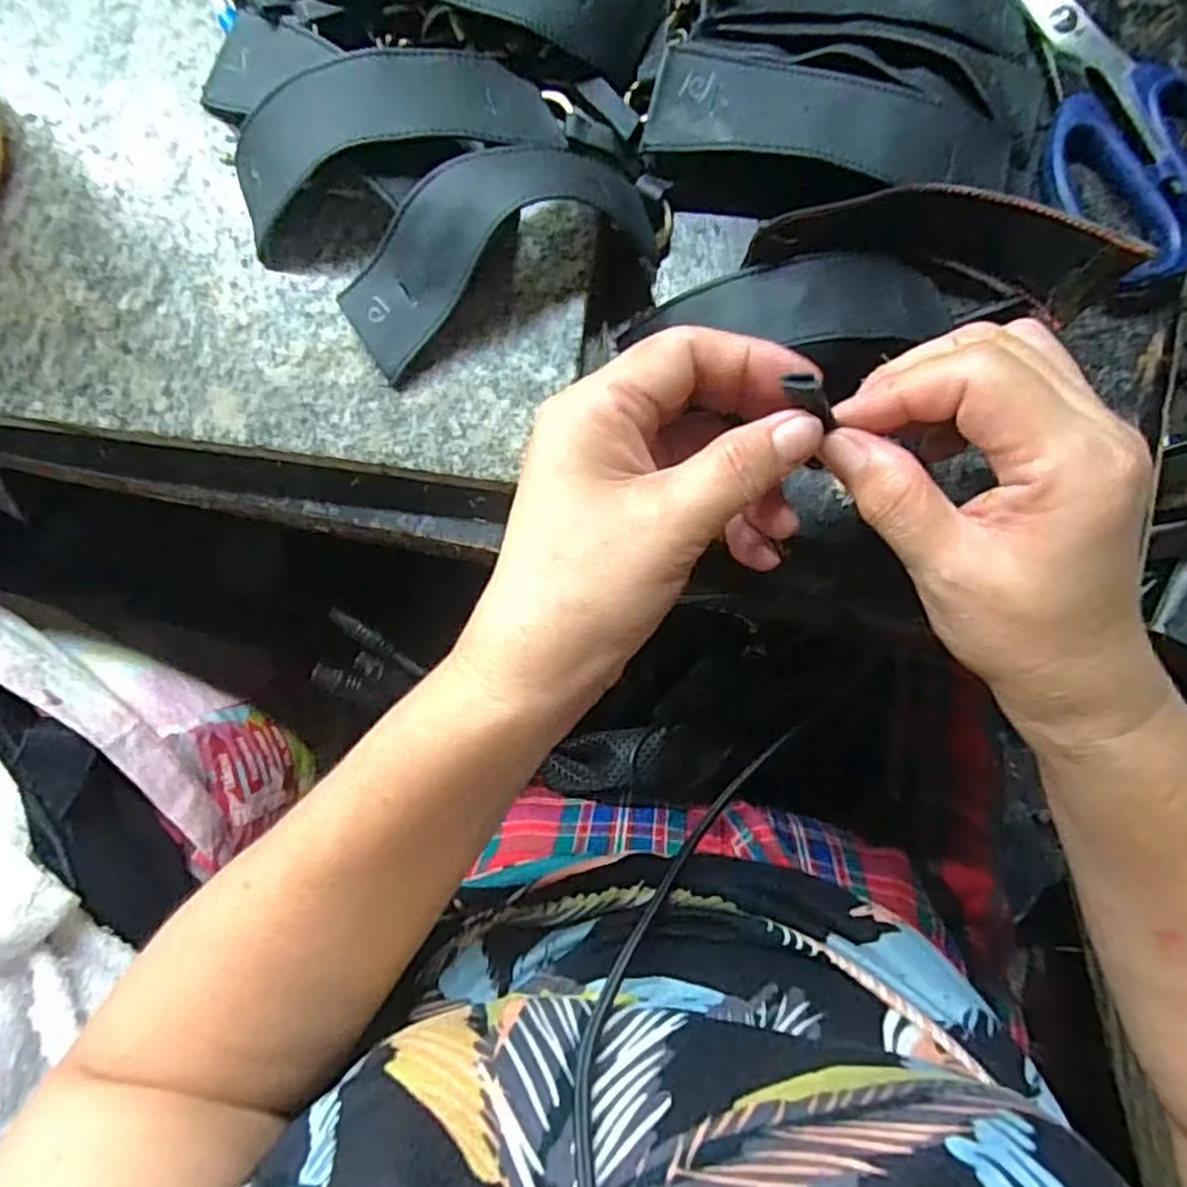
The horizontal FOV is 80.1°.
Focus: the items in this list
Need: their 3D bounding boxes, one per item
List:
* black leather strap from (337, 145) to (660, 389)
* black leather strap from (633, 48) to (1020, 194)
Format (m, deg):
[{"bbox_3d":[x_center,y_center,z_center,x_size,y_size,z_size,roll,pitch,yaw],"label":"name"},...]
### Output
[{"bbox_3d":[-0.035,-0.123,0.245,0.114,0.034,0.044,-27,86,-2],"label":"black leather strap"},{"bbox_3d":[0.089,-0.175,0.261,0.133,0.010,0.039,10,86,1],"label":"black leather strap"}]

